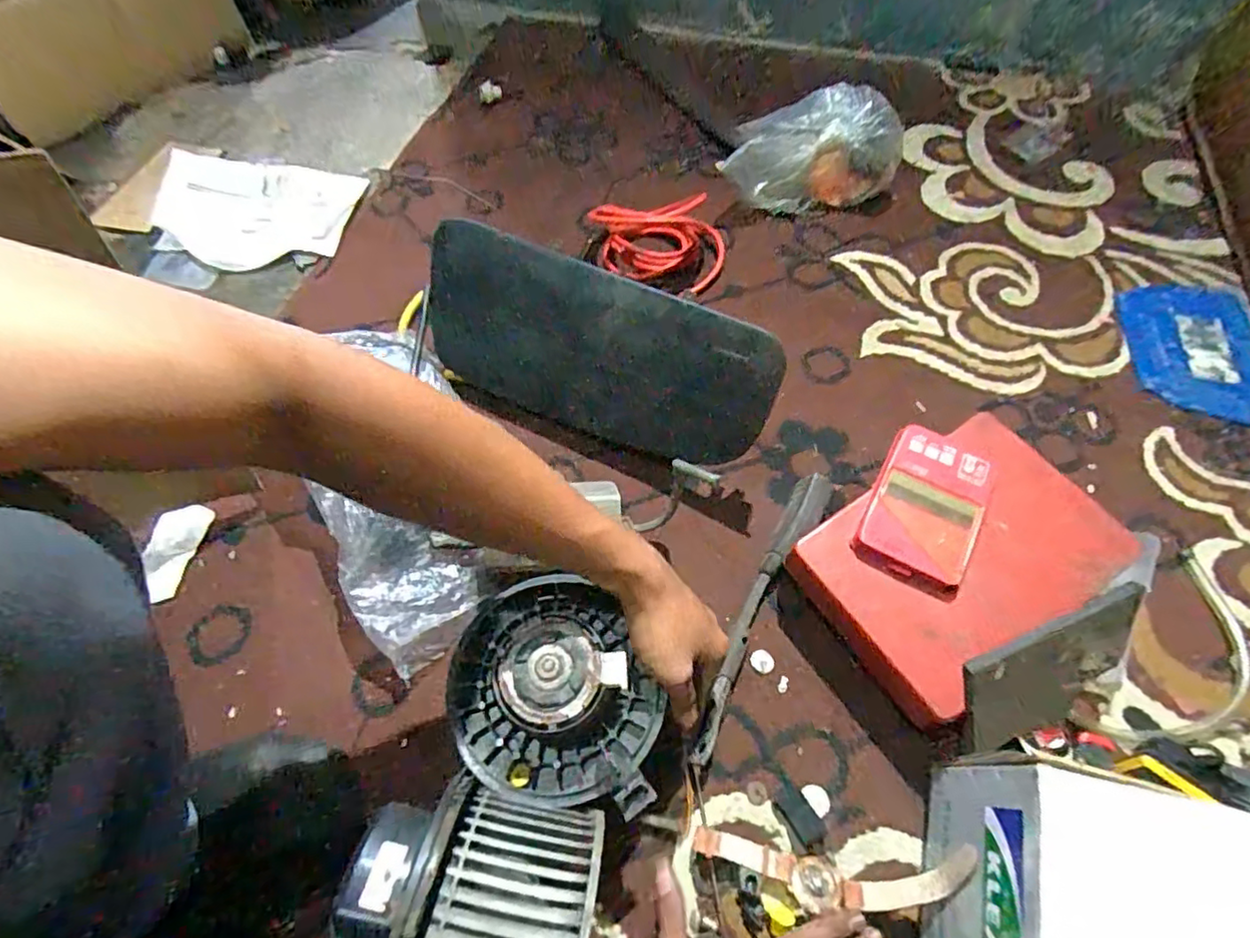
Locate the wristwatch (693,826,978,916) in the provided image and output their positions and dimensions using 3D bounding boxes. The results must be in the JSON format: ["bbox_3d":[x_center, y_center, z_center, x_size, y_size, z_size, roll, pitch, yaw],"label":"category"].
[{"bbox_3d":[0.145,0.293,0.437,0.189,0.054,0.048,-4,59,20],"label":"wristwatch"}]

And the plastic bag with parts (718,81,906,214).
[{"bbox_3d":[0.253,-0.415,0.798,0.240,0.130,0.085,-10,61,-4],"label":"plastic bag with parts"}]

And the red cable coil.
[{"bbox_3d":[0.037,-0.281,0.746,0.170,0.094,0.052,9,61,7],"label":"red cable coil"}]

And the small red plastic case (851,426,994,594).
[{"bbox_3d":[0.256,0.029,0.510,0.086,0.015,0.133,26,65,15],"label":"small red plastic case"}]

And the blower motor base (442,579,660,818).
[{"bbox_3d":[-0.050,0.146,0.418,0.147,0.051,0.146,6,61,5],"label":"blower motor base"}]

